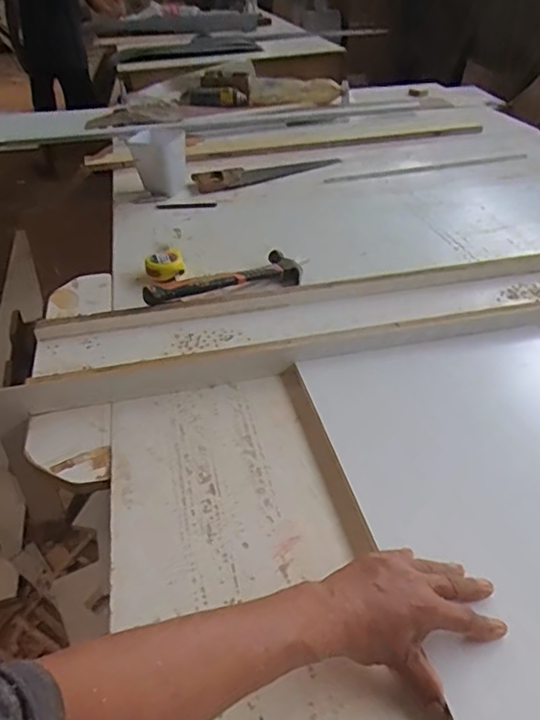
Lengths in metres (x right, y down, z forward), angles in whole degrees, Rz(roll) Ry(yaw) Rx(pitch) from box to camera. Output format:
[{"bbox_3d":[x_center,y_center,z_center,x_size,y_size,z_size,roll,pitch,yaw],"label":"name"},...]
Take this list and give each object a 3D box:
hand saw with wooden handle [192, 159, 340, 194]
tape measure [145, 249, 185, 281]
[{"bbox_3d":[0.006,-0.459,1.416,0.376,0.026,0.106,-18,39,-22],"label":"hand saw with wooden handle"},{"bbox_3d":[-0.180,-0.161,0.989,0.063,0.035,0.054,-10,37,-11],"label":"tape measure"}]

